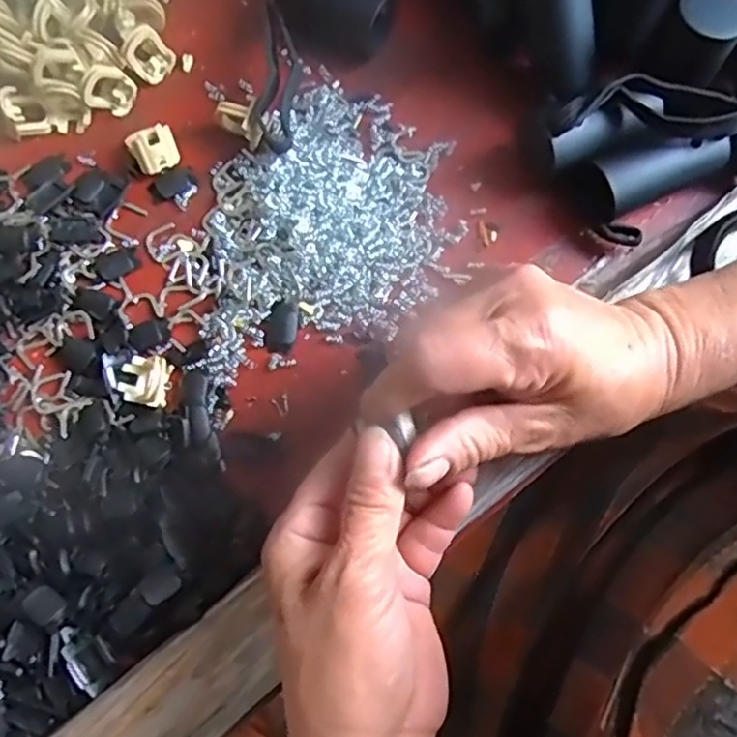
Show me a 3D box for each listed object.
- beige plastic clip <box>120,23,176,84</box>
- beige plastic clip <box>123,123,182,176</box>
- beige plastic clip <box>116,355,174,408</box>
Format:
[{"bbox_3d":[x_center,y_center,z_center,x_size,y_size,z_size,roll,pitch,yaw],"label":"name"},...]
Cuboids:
[{"bbox_3d":[-0.116,-0.166,0.346,0.022,0.026,0.012,-38,40,15],"label":"beige plastic clip"},{"bbox_3d":[-0.107,-0.111,0.330,0.022,0.017,0.017,-27,76,-3],"label":"beige plastic clip"},{"bbox_3d":[-0.104,0.005,0.301,0.021,0.015,0.021,10,77,6],"label":"beige plastic clip"}]

